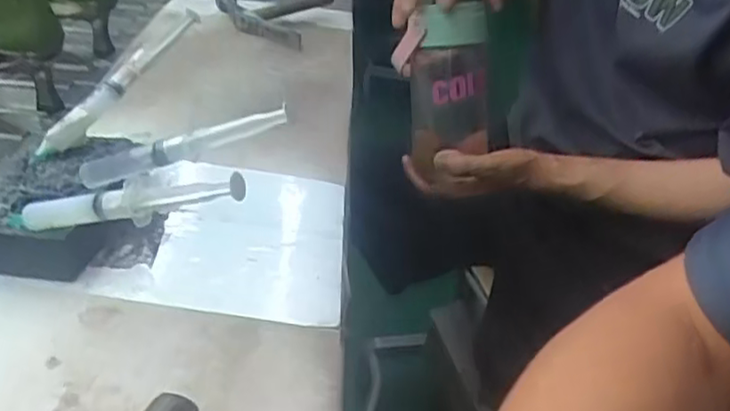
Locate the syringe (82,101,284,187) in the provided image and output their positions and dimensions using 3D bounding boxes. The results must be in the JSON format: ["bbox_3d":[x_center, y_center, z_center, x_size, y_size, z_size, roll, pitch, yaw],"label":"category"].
[{"bbox_3d":[-0.115,-0.037,0.426,0.146,0.018,0.015,-14,28,17],"label":"syringe"}]

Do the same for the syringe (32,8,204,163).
[{"bbox_3d":[-0.184,-0.092,0.502,0.019,0.019,0.160,27,67,29],"label":"syringe"}]

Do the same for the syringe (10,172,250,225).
[{"bbox_3d":[-0.139,-0.001,0.381,0.160,0.026,0.012,-7,28,21],"label":"syringe"}]

